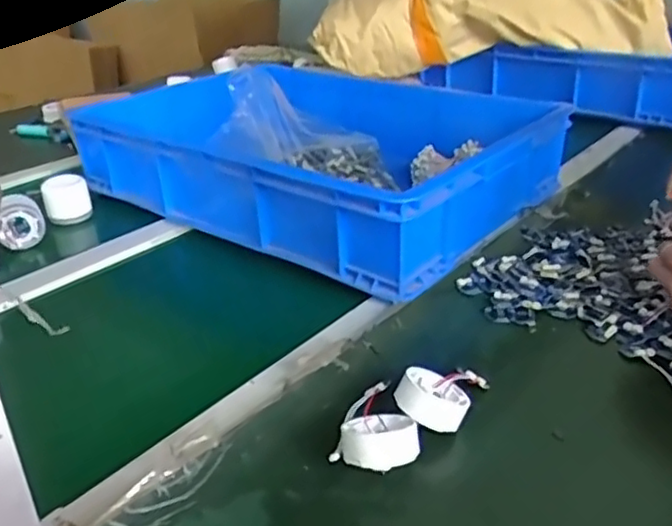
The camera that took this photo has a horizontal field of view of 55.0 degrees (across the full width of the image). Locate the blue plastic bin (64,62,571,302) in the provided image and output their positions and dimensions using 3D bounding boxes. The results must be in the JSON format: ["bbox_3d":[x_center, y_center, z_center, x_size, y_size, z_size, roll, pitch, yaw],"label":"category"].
[{"bbox_3d":[-0.022,-0.168,0.916,0.572,0.119,0.422,21,35,34],"label":"blue plastic bin"}]

